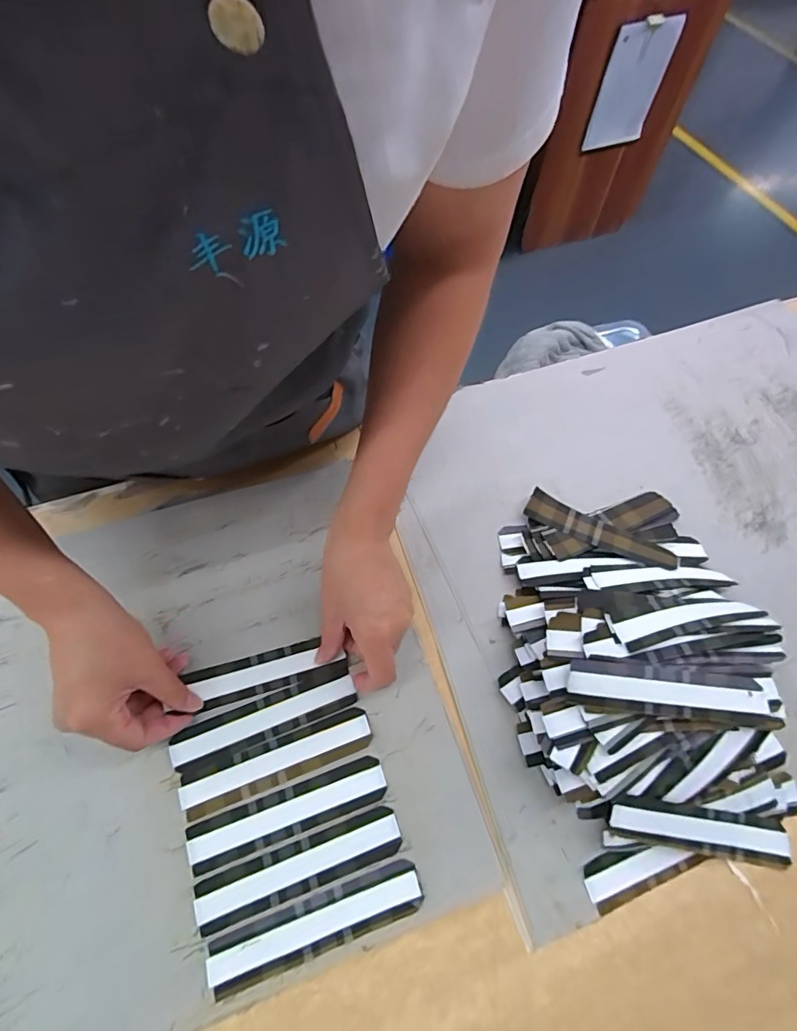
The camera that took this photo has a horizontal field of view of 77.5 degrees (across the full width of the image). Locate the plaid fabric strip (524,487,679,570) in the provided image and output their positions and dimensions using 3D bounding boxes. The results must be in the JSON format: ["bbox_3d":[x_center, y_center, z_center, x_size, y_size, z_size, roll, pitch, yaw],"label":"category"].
[{"bbox_3d":[0.189,0.015,0.470,0.139,0.017,0.030,25,64,10],"label":"plaid fabric strip"}]

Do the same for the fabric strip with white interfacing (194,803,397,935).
[{"bbox_3d":[-0.068,0.246,0.348,0.141,0.004,0.031,-16,65,-11],"label":"fabric strip with white interfacing"}]

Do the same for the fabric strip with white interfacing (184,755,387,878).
[{"bbox_3d":[-0.080,0.216,0.363,0.141,0.004,0.032,-16,69,-12],"label":"fabric strip with white interfacing"}]

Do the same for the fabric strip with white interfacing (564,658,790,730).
[{"bbox_3d":[0.194,0.126,0.355,0.144,0.012,0.033,7,62,0],"label":"fabric strip with white interfacing"}]

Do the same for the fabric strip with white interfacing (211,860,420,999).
[{"bbox_3d":[-0.054,0.275,0.333,0.141,0.004,0.032,-16,65,-11],"label":"fabric strip with white interfacing"}]

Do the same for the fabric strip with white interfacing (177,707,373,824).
[{"bbox_3d":[-0.091,0.186,0.376,0.141,0.005,0.033,-18,63,-10],"label":"fabric strip with white interfacing"}]

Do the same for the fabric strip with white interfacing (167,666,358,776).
[{"bbox_3d":[-0.104,0.158,0.387,0.139,0.006,0.030,-18,65,-14],"label":"fabric strip with white interfacing"}]

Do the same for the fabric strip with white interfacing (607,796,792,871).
[{"bbox_3d":[0.218,0.228,0.359,0.141,0.011,0.031,14,87,-7],"label":"fabric strip with white interfacing"}]

